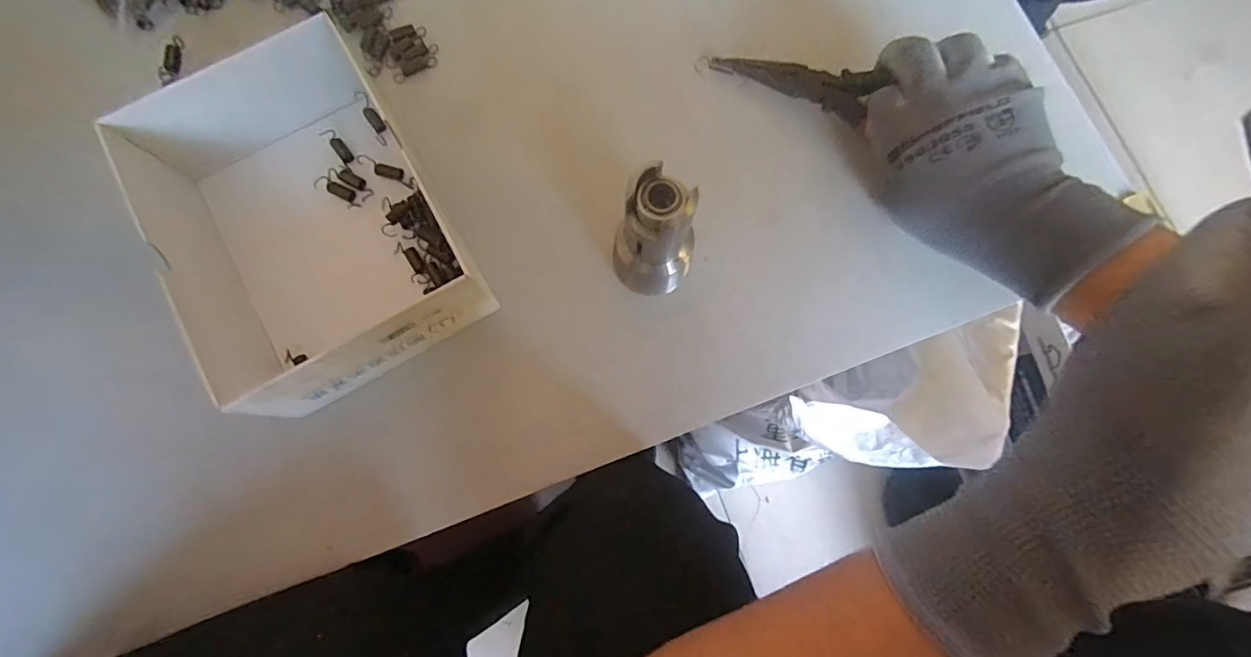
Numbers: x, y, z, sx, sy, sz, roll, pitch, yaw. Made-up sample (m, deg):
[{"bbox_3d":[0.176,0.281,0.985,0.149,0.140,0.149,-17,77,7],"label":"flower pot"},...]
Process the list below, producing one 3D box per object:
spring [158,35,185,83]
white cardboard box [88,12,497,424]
[{"bbox_3d":[-0.296,-0.177,0.350,0.008,0.006,0.035,4,78,0],"label":"spring"},{"bbox_3d":[-0.181,-0.060,0.302,0.147,0.063,0.177,-31,80,-7],"label":"white cardboard box"}]

